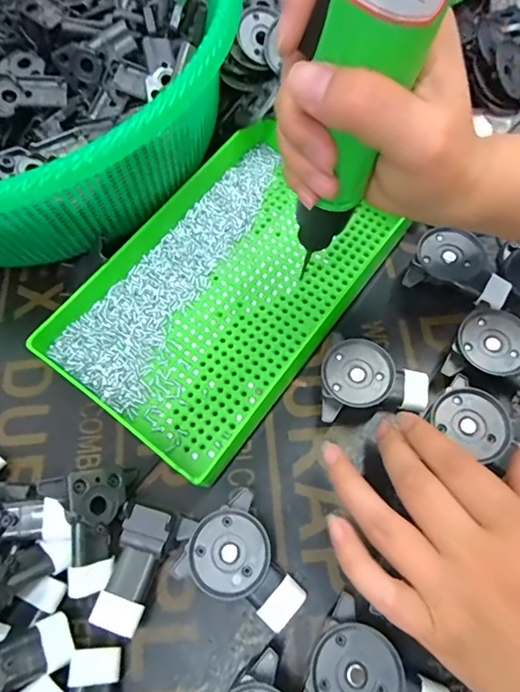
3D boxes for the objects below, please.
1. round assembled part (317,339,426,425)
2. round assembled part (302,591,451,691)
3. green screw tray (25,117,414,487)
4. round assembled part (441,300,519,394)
[{"bbox_3d":[0.070,0.021,0.289,0.066,0.029,0.045,-7,69,-1],"label":"round assembled part"},{"bbox_3d":[0.057,0.165,0.225,0.068,0.027,0.050,29,72,12],"label":"round assembled part"},{"bbox_3d":[-0.024,-0.040,0.328,0.157,0.031,0.230,34,74,13],"label":"green screw tray"},{"bbox_3d":[0.149,0.011,0.284,0.051,0.024,0.066,-43,74,-14],"label":"round assembled part"}]

